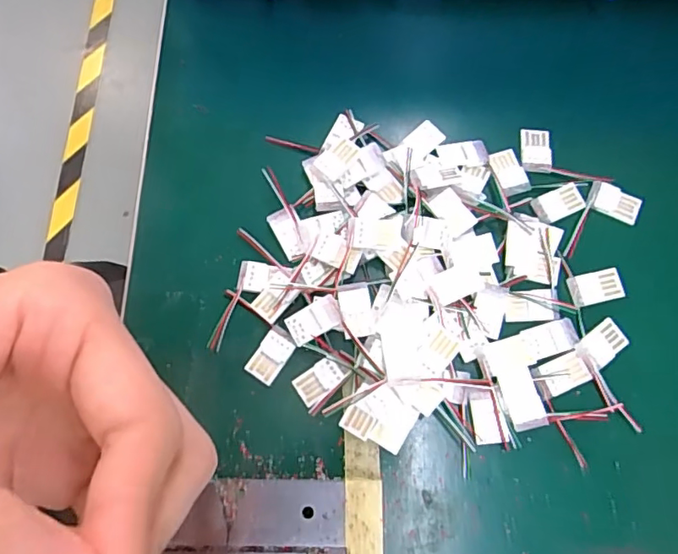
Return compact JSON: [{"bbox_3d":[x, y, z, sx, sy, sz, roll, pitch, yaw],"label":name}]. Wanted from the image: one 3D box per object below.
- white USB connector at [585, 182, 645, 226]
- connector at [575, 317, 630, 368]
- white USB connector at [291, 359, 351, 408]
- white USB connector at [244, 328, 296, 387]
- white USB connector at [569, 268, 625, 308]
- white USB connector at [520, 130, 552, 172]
[{"bbox_3d":[0.109,-0.030,0.214,0.019,0.004,0.011,23,74,7],"label":"white USB connector"},{"bbox_3d":[0.095,0.024,0.196,0.018,0.004,0.012,-34,75,-10],"label":"connector"},{"bbox_3d":[-0.006,0.037,0.195,0.019,0.004,0.011,-35,76,-10],"label":"white USB connector"},{"bbox_3d":[-0.025,0.029,0.198,0.012,0.004,0.018,31,75,10],"label":"white USB connector"},{"bbox_3d":[0.097,0.004,0.203,0.019,0.004,0.012,-13,73,-4],"label":"white USB connector"},{"bbox_3d":[0.081,-0.052,0.223,0.013,0.004,0.019,5,73,2],"label":"white USB connector"}]

